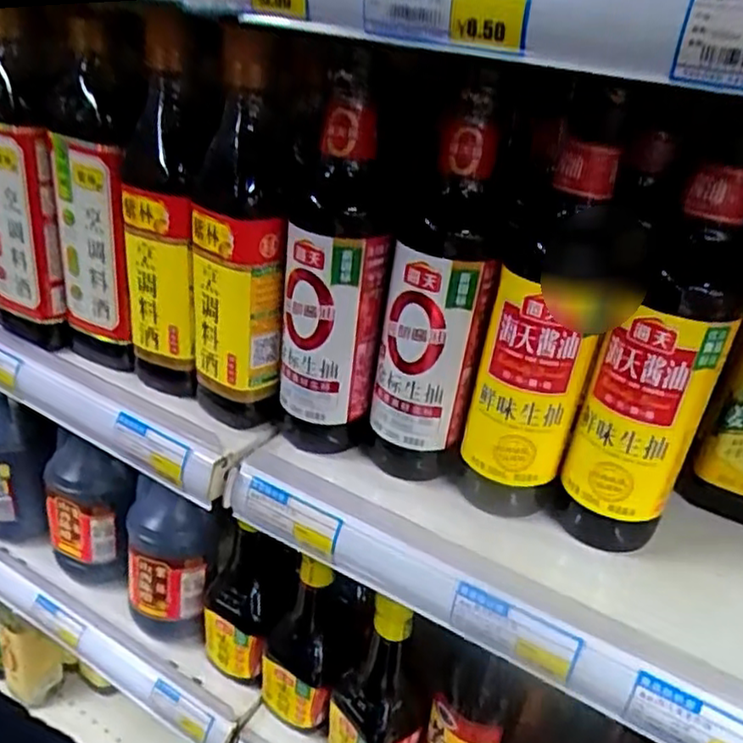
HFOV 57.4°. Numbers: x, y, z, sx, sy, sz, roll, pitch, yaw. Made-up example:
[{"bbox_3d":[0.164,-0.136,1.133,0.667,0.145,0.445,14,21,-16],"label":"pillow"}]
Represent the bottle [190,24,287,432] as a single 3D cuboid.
[{"bbox_3d":[-0.089,-0.082,0.450,0.056,0.249,0.068,-2,30,-16],"label":"bottle"}]

